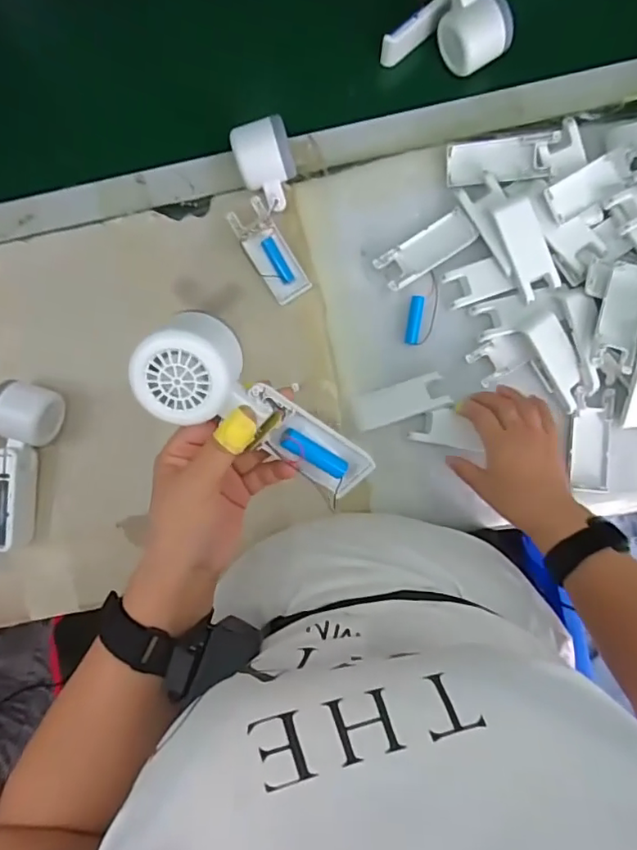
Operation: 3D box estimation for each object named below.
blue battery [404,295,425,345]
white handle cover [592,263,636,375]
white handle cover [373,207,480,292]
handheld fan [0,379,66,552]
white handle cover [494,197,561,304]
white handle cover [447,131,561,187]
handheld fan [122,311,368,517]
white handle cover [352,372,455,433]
[{"bbox_3d":[0.100,-0.109,0.564,0.015,0.011,0.050,6,89,2],"label":"blue battery"},{"bbox_3d":[0.295,-0.105,0.528,0.041,0.021,0.100,16,89,3],"label":"white handle cover"},{"bbox_3d":[0.111,-0.180,0.560,0.101,0.013,0.039,-32,87,1],"label":"white handle cover"},{"bbox_3d":[-0.312,0.041,0.559,0.054,0.050,0.170,13,89,3],"label":"handheld fan"},{"bbox_3d":[0.205,-0.173,0.532,0.038,0.010,0.094,-27,104,1],"label":"white handle cover"},{"bbox_3d":[0.181,-0.265,0.542,0.102,0.014,0.042,-2,88,17],"label":"white handle cover"},{"bbox_3d":[-0.036,-0.009,0.347,0.170,0.039,0.066,32,90,-31],"label":"handheld fan"},{"bbox_3d":[0.085,-0.024,0.566,0.093,0.014,0.043,-18,61,1],"label":"white handle cover"}]

